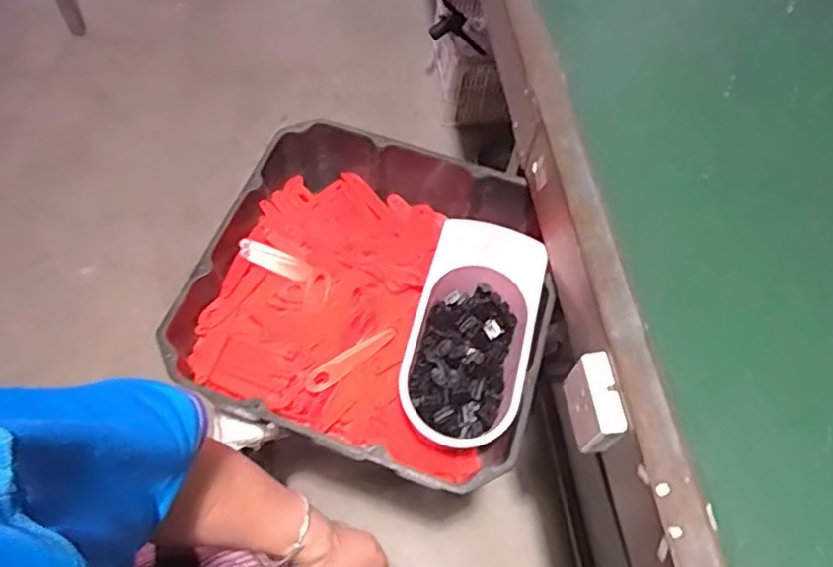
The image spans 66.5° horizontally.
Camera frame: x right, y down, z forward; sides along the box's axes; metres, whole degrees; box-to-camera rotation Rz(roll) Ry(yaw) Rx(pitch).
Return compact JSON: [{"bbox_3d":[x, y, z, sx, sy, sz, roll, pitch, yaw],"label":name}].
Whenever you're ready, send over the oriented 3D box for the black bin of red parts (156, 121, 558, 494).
[{"bbox_3d":[-0.053,0.010,0.894,0.456,0.116,0.467,16,60,5],"label":"black bin of red parts"}]

